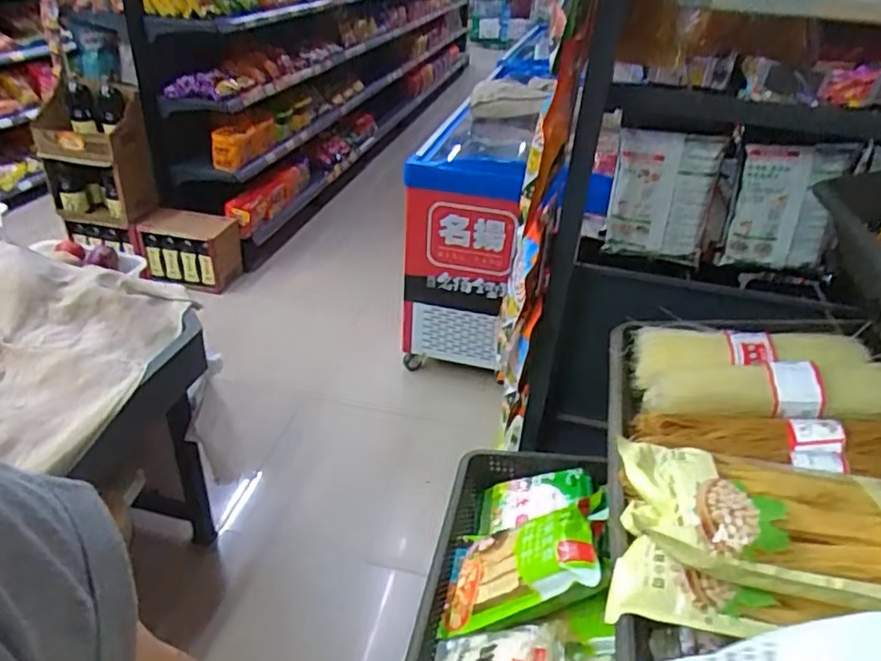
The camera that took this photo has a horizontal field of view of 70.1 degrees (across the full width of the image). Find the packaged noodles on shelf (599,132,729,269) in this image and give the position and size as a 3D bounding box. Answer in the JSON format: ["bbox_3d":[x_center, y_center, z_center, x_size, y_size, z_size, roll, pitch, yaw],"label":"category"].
[{"bbox_3d":[0.328,-0.196,0.935,0.142,0.178,0.031,10,33,10],"label":"packaged noodles on shelf"}]

